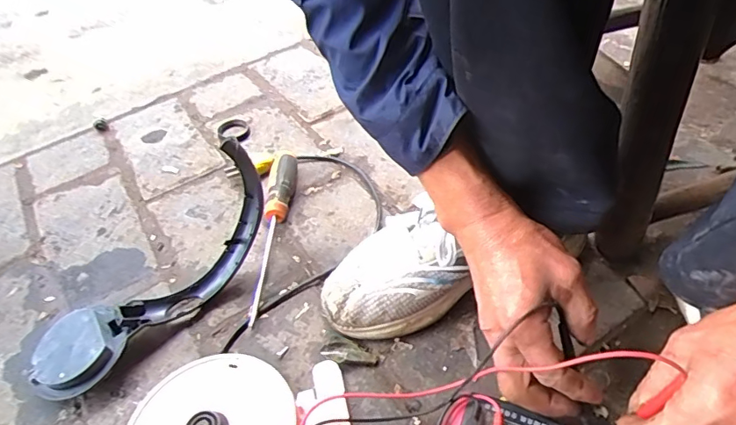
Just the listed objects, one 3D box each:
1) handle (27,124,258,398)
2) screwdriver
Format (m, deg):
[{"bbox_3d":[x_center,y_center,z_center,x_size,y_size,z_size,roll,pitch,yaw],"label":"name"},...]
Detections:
[{"bbox_3d":[-0.199,0.057,0.478,0.282,0.109,0.083,-47,54,-8],"label":"handle"},{"bbox_3d":[-0.104,0.006,0.569,0.028,0.030,0.255,-3,45,3],"label":"screwdriver"}]

